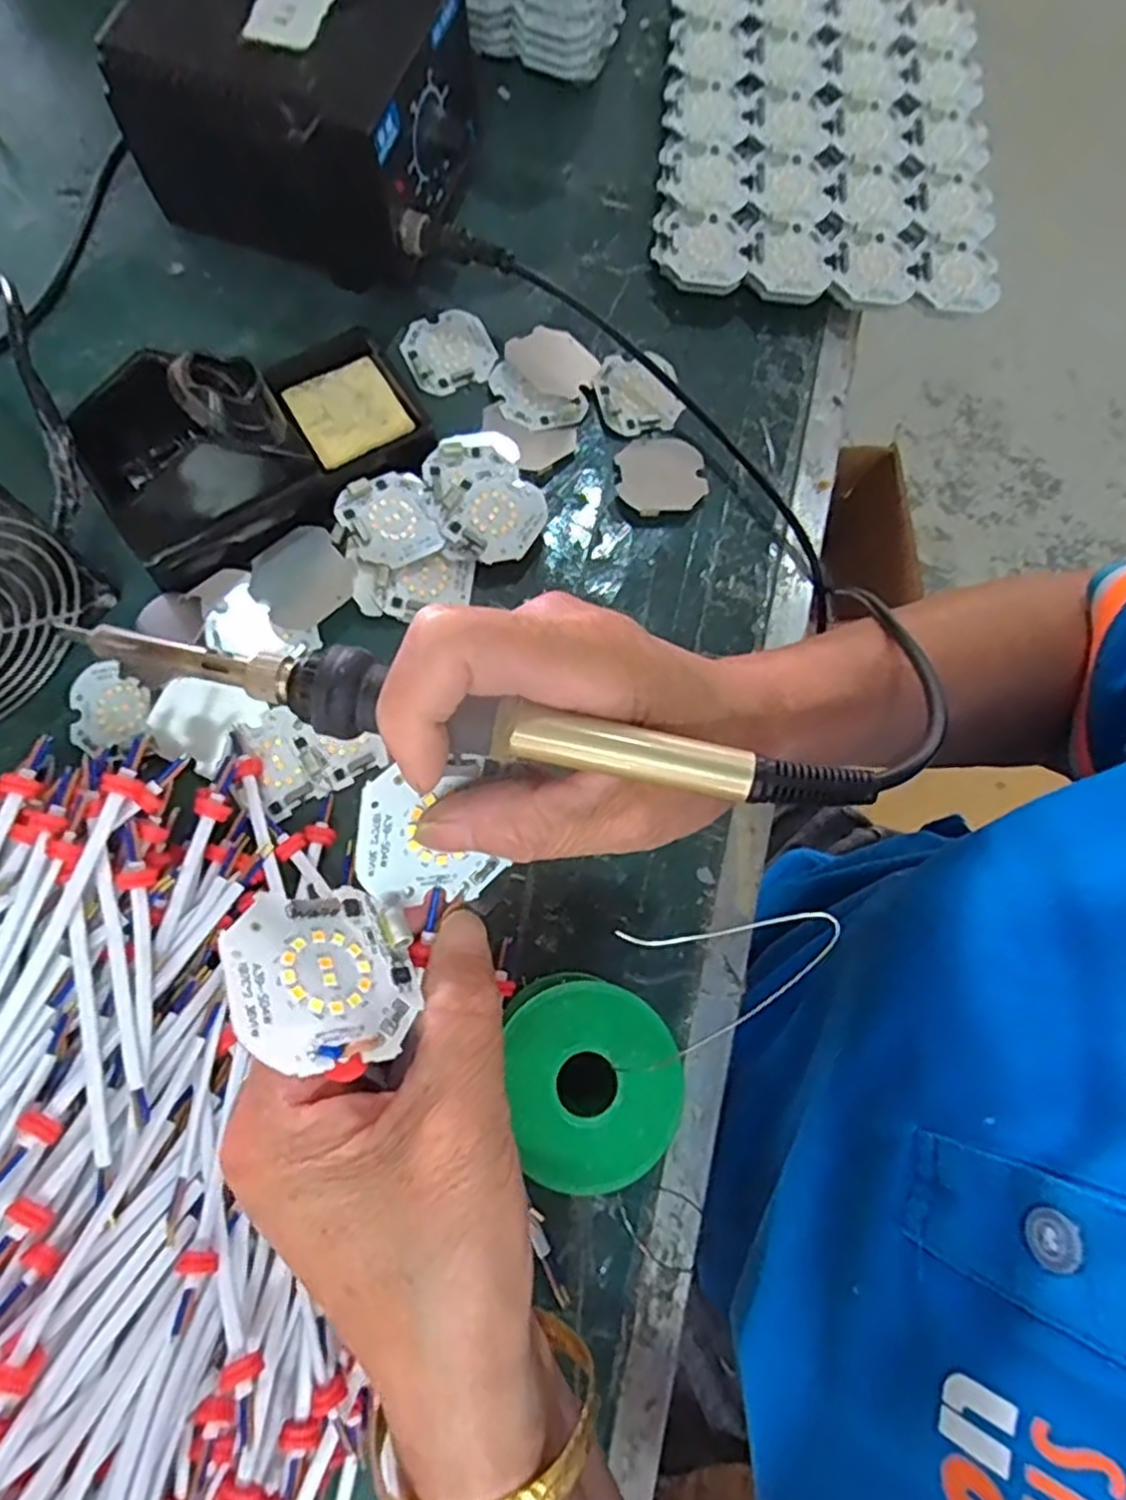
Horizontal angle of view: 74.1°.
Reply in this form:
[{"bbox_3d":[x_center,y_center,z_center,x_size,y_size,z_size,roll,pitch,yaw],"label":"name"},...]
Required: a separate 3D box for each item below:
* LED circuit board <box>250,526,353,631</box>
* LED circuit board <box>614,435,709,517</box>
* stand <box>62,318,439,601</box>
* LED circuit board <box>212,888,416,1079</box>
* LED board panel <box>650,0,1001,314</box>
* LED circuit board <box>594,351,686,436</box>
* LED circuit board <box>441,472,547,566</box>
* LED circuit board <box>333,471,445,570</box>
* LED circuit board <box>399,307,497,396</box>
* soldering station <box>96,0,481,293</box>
[{"bbox_3d":[-0.125,-0.082,0.357,0.044,0.004,0.045,-39,82,-6],"label":"LED circuit board"},{"bbox_3d":[0.052,-0.146,0.394,0.046,0.006,0.046,-9,78,-8],"label":"LED circuit board"},{"bbox_3d":[-0.143,-0.152,0.341,0.150,0.068,0.094,-27,80,-10],"label":"stand"},{"bbox_3d":[-0.057,0.053,0.182,0.046,0.006,0.045,6,44,-40],"label":"LED circuit board"},{"bbox_3d":[0.152,-0.364,0.436,0.183,0.024,0.232,5,77,-4],"label":"LED board panel"},{"bbox_3d":[0.041,-0.193,0.401,0.043,0.007,0.045,-15,84,-8],"label":"LED circuit board"},{"bbox_3d":[-0.032,-0.116,0.369,0.043,0.004,0.046,30,78,-4],"label":"LED circuit board"},{"bbox_3d":[-0.083,-0.113,0.358,0.043,0.009,0.045,-30,82,-11],"label":"LED circuit board"},{"bbox_3d":[-0.061,-0.216,0.402,0.047,0.004,0.048,-18,79,-9],"label":"LED circuit board"},{"bbox_3d":[-0.128,-0.323,0.380,0.147,0.099,0.111,19,76,0],"label":"soldering station"}]

